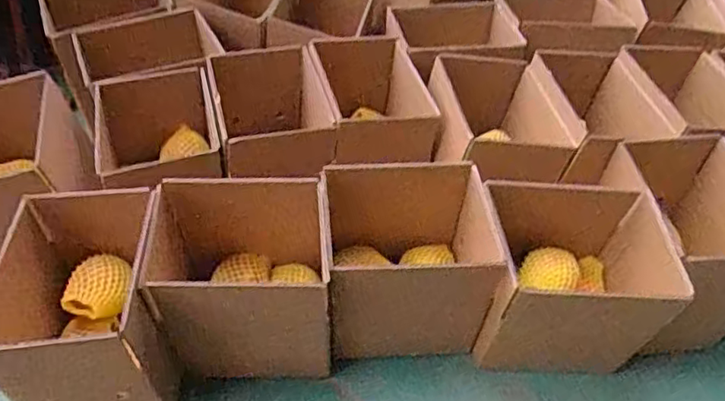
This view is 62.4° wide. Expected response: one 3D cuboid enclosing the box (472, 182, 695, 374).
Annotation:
[{"bbox_3d":[0.263,0.114,0.792,0.213,0.216,0.159,1,47,0],"label":"box"}]

